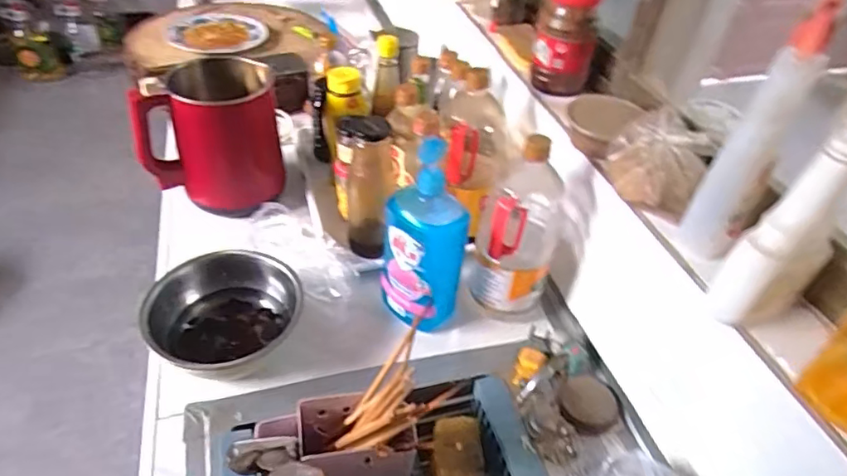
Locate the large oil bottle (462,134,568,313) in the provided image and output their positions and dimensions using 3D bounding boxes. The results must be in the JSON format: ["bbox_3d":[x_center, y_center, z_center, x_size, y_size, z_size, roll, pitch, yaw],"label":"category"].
[{"bbox_3d":[0.126,-0.016,0.790,0.132,0.280,0.106,16,43,13],"label":"large oil bottle"}]

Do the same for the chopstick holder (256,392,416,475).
[{"bbox_3d":[-0.108,0.265,0.694,0.186,0.139,0.076,-5,43,-11],"label":"chopstick holder"}]

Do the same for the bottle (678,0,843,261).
[{"bbox_3d":[0.310,-0.088,0.531,0.049,0.273,0.046,27,46,23],"label":"bottle"}]

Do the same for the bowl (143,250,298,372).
[{"bbox_3d":[-0.275,0.113,0.783,0.193,0.081,0.199,3,42,-2],"label":"bowl"}]

